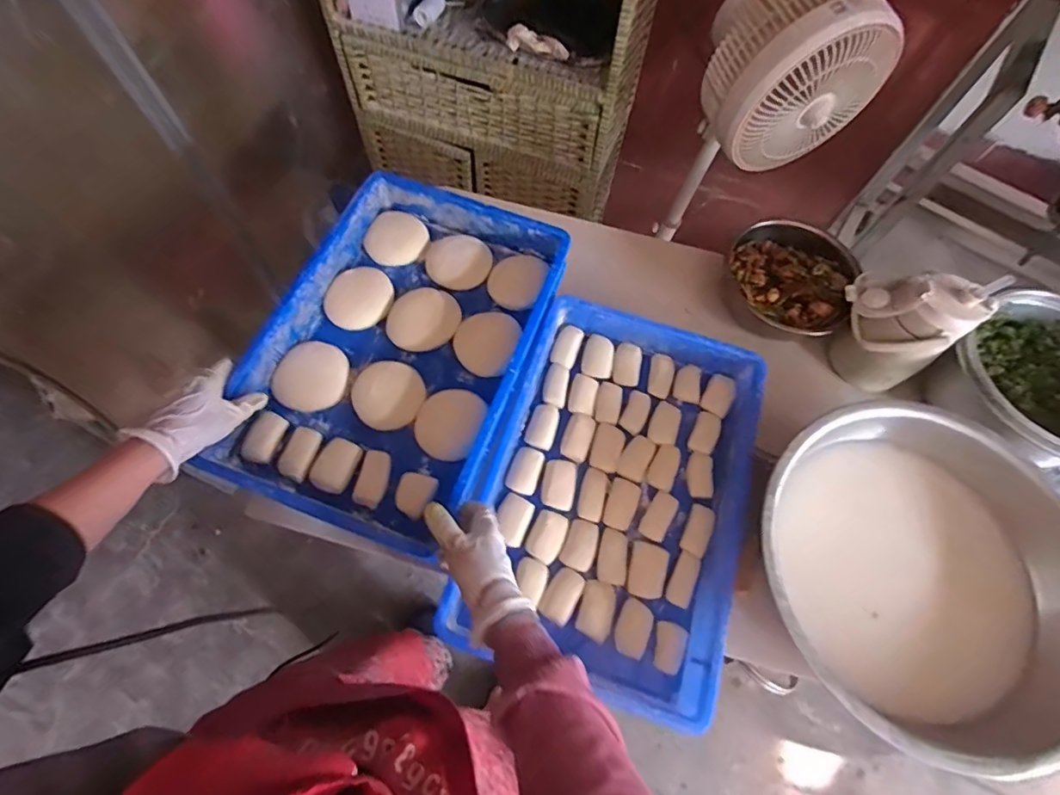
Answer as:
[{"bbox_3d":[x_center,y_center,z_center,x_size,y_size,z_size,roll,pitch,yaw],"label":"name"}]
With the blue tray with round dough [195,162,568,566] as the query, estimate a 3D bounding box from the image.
[{"bbox_3d":[-0.161,-0.065,0.647,0.304,0.077,0.463,20,70,6],"label":"blue tray with round dough"}]

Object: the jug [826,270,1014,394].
[{"bbox_3d":[0.494,-0.096,0.677,0.118,0.178,0.135,-22,70,-12],"label":"jug"}]

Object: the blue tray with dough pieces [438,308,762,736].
[{"bbox_3d":[0.112,0.108,0.635,0.311,0.075,0.453,18,70,5],"label":"blue tray with dough pieces"}]

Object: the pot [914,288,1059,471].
[{"bbox_3d":[0.688,-0.009,0.677,0.238,0.121,0.228,1,67,-3],"label":"pot"}]

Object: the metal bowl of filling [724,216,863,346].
[{"bbox_3d":[0.396,-0.178,0.761,0.188,0.081,0.194,-18,69,-11],"label":"metal bowl of filling"}]

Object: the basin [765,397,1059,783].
[{"bbox_3d":[0.435,0.205,0.579,0.342,0.105,0.370,1,67,-3],"label":"basin"}]

